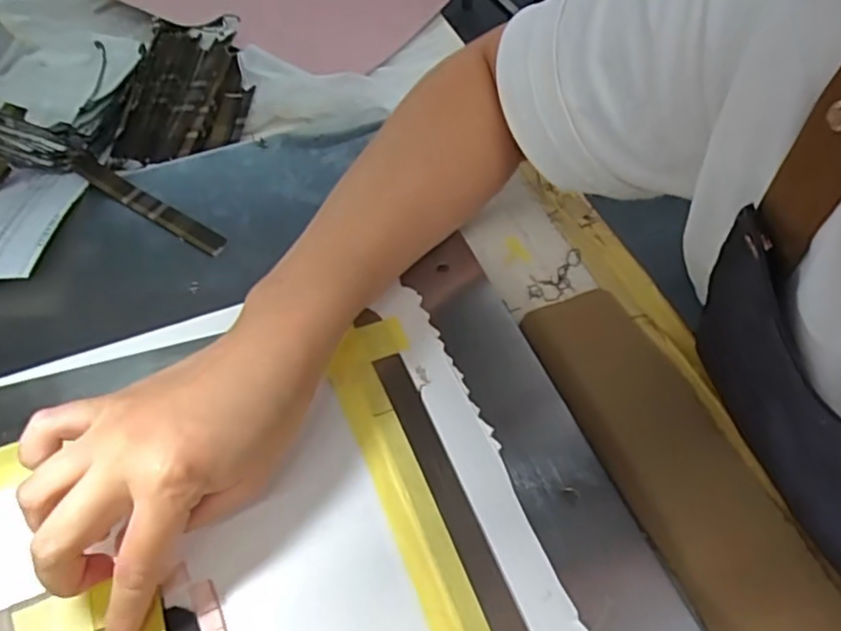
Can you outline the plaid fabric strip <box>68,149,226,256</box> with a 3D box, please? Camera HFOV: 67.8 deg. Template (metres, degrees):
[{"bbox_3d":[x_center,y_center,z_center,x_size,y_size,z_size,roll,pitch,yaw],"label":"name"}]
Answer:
[{"bbox_3d":[-0.191,-0.078,0.433,0.142,0.006,0.017,31,72,17],"label":"plaid fabric strip"}]

